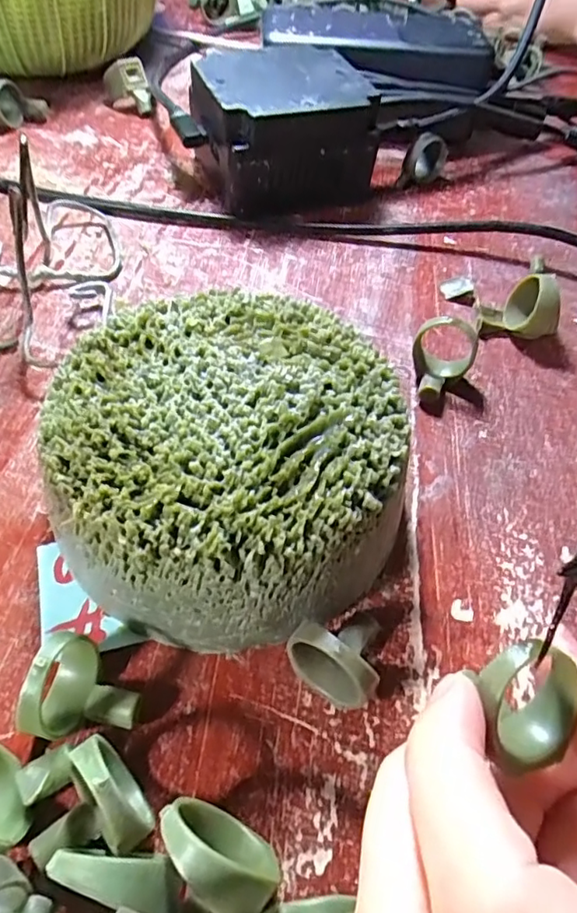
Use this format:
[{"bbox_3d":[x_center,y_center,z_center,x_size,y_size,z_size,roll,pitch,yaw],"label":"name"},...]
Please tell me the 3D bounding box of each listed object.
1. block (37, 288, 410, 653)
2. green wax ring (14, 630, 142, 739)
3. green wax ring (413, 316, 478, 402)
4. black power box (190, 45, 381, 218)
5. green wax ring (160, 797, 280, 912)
[{"bbox_3d":[-0.018,0.000,0.167,0.099,0.046,0.104,-22,59,-20],"label":"block"},{"bbox_3d":[-0.049,0.056,0.139,0.024,0.021,0.023,3,53,-3],"label":"green wax ring"},{"bbox_3d":[0.058,-0.037,0.213,0.023,0.026,0.023,3,53,-3],"label":"green wax ring"},{"bbox_3d":[-0.005,-0.166,0.287,0.086,0.050,0.082,-12,55,-14],"label":"black power box"},{"bbox_3d":[-0.015,0.084,0.119,0.026,0.025,0.015,32,57,17],"label":"green wax ring"}]

